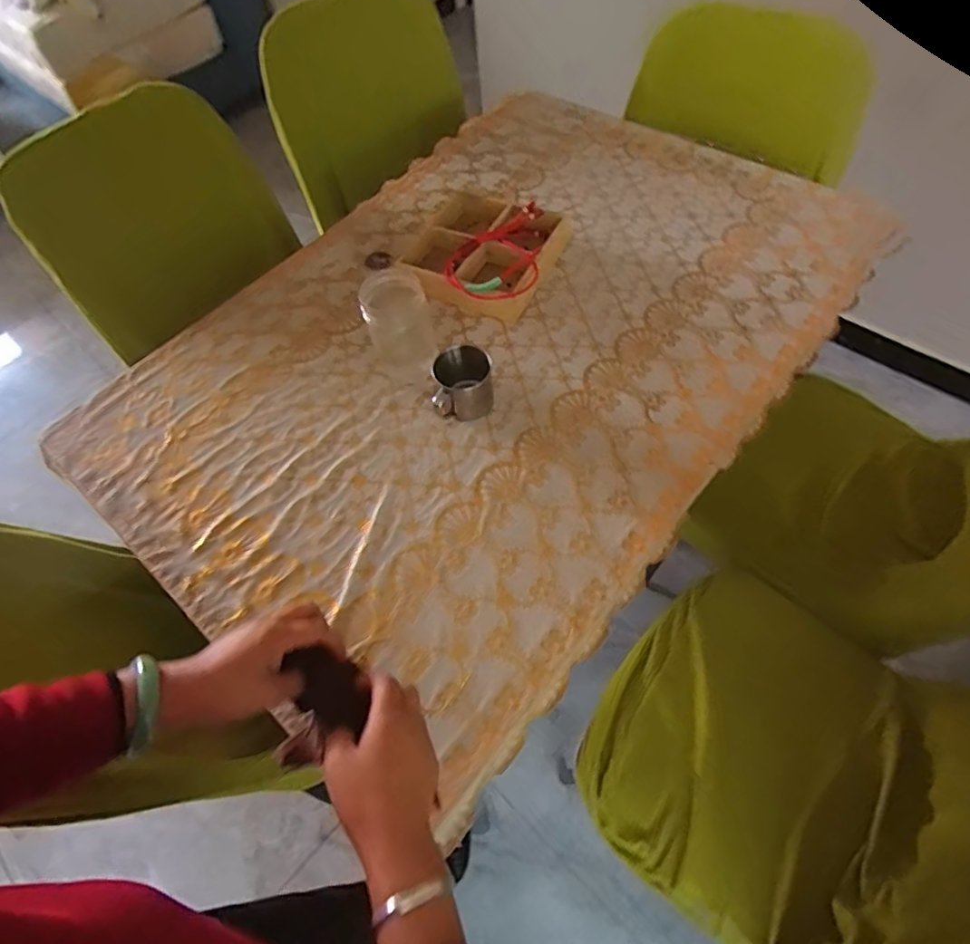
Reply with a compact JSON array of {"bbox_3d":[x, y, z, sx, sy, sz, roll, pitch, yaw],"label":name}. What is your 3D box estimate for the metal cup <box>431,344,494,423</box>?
[{"bbox_3d":[-0.031,-0.114,0.719,0.077,0.076,0.071,-2,58,3],"label":"metal cup"}]

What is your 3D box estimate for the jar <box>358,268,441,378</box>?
[{"bbox_3d":[-0.111,-0.198,0.746,0.083,0.135,0.076,-2,58,3],"label":"jar"}]

